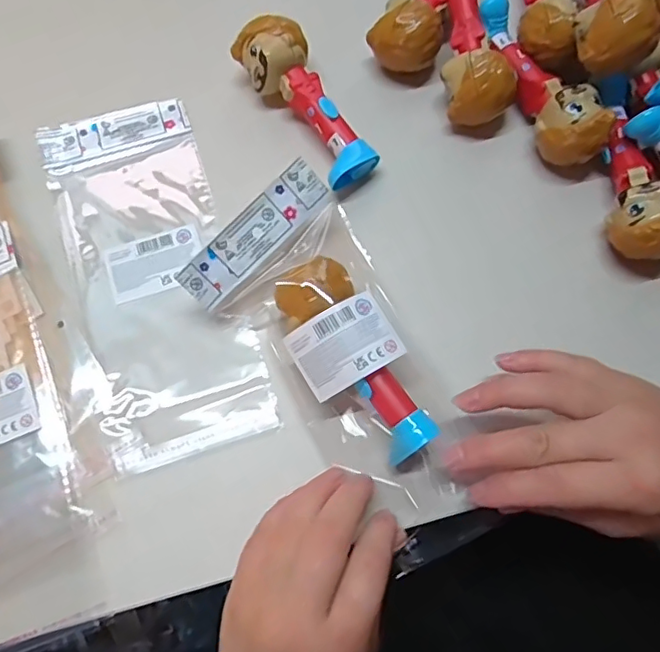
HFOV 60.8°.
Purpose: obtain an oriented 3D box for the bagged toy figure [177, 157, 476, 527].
[{"bbox_3d":[0.003,0.018,0.318,0.092,0.052,0.203,-31,85,-10],"label":"bagged toy figure"}]

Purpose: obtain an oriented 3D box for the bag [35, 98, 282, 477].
[{"bbox_3d":[-0.112,-0.037,0.351,0.097,0.007,0.236,-18,75,-7],"label":"bag"}]

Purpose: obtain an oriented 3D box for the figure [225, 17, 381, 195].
[{"bbox_3d":[-0.013,-0.147,0.367,0.044,0.041,0.119,-35,77,-11],"label":"figure"}]

